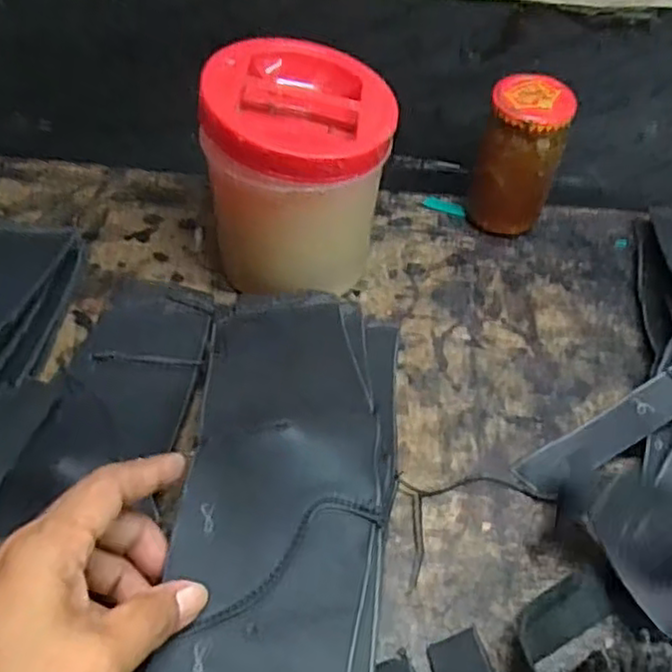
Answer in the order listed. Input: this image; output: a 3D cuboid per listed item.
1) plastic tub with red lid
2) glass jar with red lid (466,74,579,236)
[{"bbox_3d":[-0.025,-0.103,0.484,0.110,0.151,0.106,2,48,-3],"label":"plastic tub with red lid"},{"bbox_3d":[0.141,-0.133,0.549,0.059,0.114,0.058,2,48,-3],"label":"glass jar with red lid"}]

